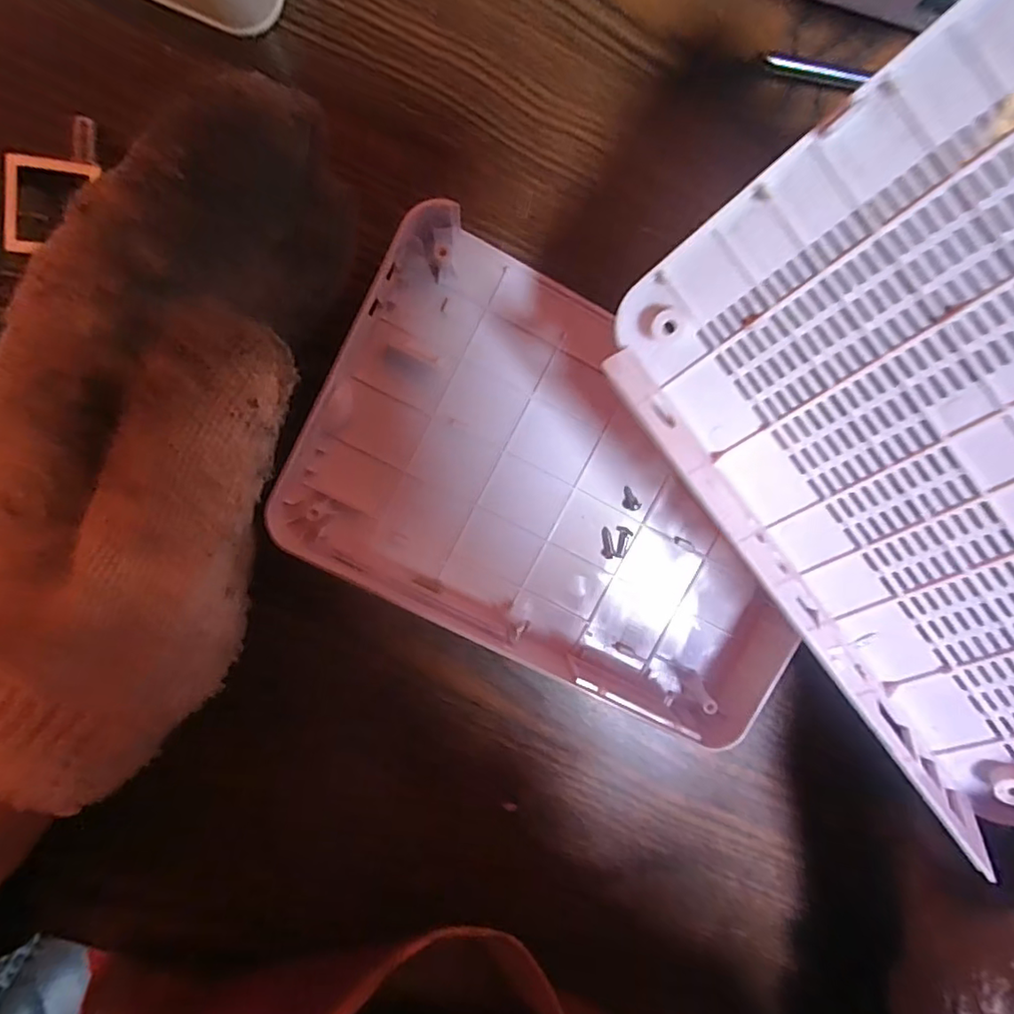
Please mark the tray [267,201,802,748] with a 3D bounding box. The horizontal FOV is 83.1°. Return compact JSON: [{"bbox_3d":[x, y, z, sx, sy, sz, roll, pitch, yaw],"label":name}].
[{"bbox_3d":[0.027,-0.003,0.200,0.184,0.022,0.121,27,94,-7],"label":"tray"}]

